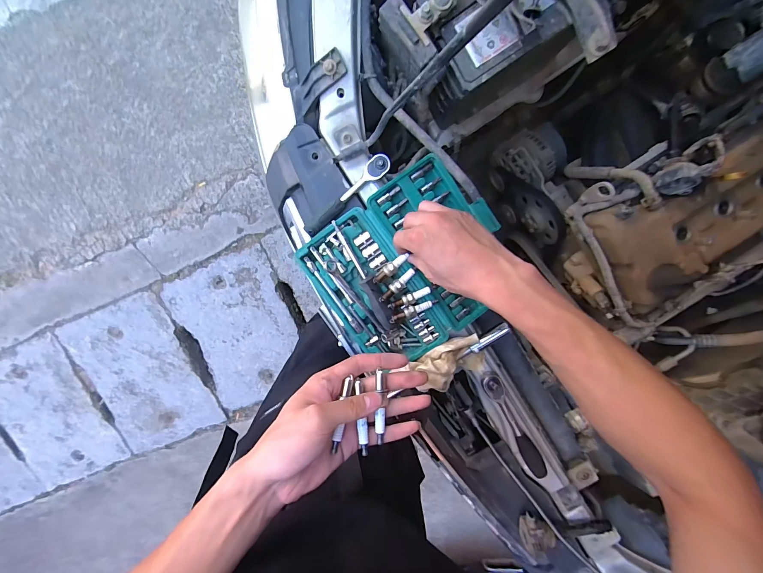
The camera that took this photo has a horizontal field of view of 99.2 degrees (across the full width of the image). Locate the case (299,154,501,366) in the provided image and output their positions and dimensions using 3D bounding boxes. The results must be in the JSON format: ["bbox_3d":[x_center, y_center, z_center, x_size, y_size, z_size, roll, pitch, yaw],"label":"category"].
[{"bbox_3d":[0.038,-0.023,0.464,0.250,0.042,0.227,-35,98,9],"label":"case"}]

